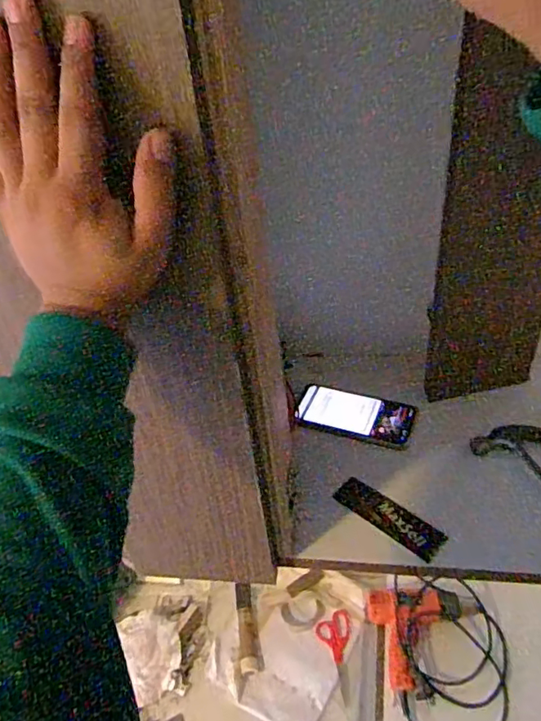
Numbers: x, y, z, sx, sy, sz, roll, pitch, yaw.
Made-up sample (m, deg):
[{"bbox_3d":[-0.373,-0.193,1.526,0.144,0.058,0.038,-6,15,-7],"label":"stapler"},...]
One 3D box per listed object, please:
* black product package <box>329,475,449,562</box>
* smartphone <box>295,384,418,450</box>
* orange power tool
[{"bbox_3d":[0.140,0.184,0.637,0.130,0.005,0.042,30,53,32],"label":"black product package"},{"bbox_3d":[0.119,0.074,0.756,0.159,0.011,0.090,11,36,13],"label":"smartphone"},{"bbox_3d":[0.292,0.542,1.051,0.212,0.062,0.183,3,39,11],"label":"orange power tool"}]

